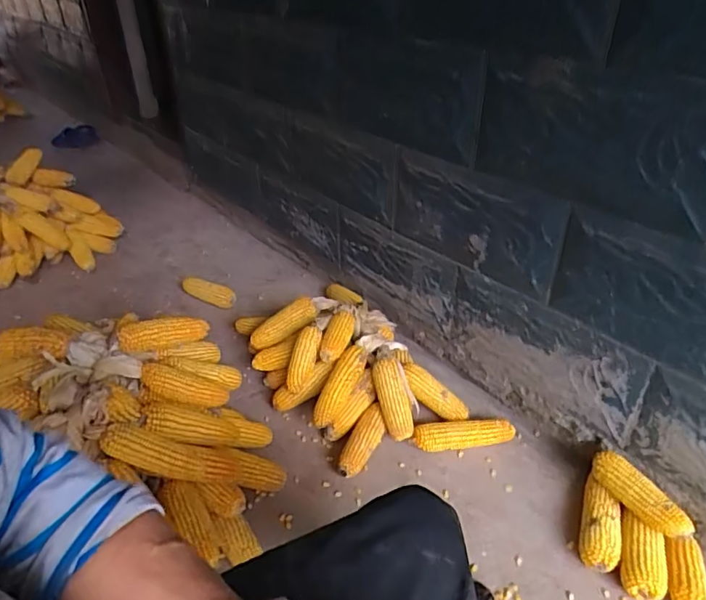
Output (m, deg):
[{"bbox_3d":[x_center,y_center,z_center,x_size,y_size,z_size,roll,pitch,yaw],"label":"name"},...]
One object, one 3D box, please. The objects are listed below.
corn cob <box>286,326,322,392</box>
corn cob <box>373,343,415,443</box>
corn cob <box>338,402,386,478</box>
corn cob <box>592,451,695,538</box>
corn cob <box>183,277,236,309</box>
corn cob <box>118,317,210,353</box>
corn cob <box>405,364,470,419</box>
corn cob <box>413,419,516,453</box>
[{"bbox_3d":[-0.108,0.129,1.133,0.045,0.146,0.055,18,1,29],"label":"corn cob"},{"bbox_3d":[0.080,0.187,1.086,0.063,0.047,0.204,-9,62,-7],"label":"corn cob"},{"bbox_3d":[0.020,0.286,1.062,0.055,0.045,0.165,15,52,26],"label":"corn cob"},{"bbox_3d":[0.477,0.333,0.876,0.052,0.068,0.172,-15,37,-21],"label":"corn cob"},{"bbox_3d":[-0.423,-0.024,1.527,0.192,0.053,0.054,17,38,24],"label":"corn cob"},{"bbox_3d":[-0.343,0.063,0.949,0.160,0.058,0.046,-8,33,-28],"label":"corn cob"},{"bbox_3d":[0.174,0.203,1.121,0.168,0.040,0.058,41,49,10],"label":"corn cob"},{"bbox_3d":[0.230,0.280,1.076,0.211,0.043,0.051,-6,36,-3],"label":"corn cob"}]

